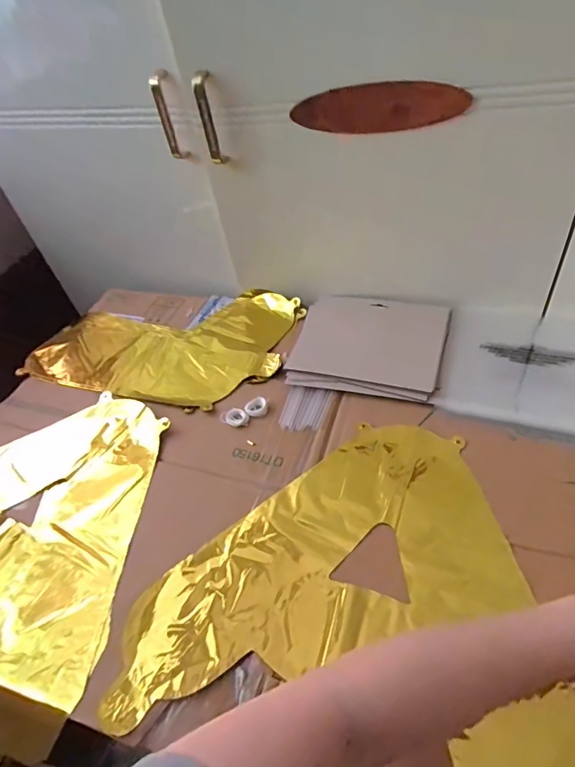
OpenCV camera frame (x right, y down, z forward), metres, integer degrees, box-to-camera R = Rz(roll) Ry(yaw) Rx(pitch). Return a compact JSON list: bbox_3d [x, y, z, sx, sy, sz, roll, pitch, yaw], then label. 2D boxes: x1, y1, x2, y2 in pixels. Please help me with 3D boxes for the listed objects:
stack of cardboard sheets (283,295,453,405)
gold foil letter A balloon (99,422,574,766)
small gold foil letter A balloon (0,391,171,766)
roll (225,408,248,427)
[{"bbox_3d":[0.112,-0.056,0.632,0.196,0.022,0.183,8,50,19],"label":"stack of cardboard sheets"},{"bbox_3d":[0.072,0.177,0.429,0.381,0.022,0.335,9,50,19],"label":"gold foil letter A balloon"},{"bbox_3d":[-0.297,0.156,0.539,0.377,0.038,0.346,16,57,27],"label":"small gold foil letter A balloon"},{"bbox_3d":[-0.065,0.044,0.581,0.026,0.008,0.027,-6,47,6],"label":"roll"}]

